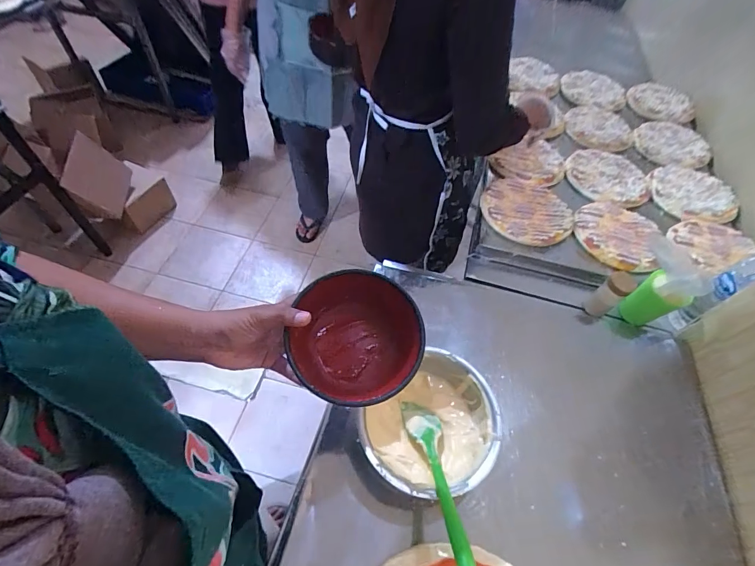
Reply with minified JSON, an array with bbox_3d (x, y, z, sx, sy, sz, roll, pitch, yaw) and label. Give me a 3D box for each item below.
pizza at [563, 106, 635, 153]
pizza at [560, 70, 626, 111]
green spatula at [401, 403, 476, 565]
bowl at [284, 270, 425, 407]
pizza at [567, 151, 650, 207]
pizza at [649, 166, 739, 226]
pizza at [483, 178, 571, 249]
[{"bbox_3d":[0.650,-0.455,1.112,0.214,0.023,0.183,-35,65,-25],"label":"pizza"},{"bbox_3d":[0.699,-0.625,1.225,0.204,0.015,0.213,16,55,7],"label":"pizza"},{"bbox_3d":[0.077,0.241,0.478,0.048,0.014,0.254,-3,23,-7],"label":"green spatula"},{"bbox_3d":[-0.023,0.063,0.420,0.142,0.086,0.130,2,55,-3],"label":"bowl"},{"bbox_3d":[0.596,-0.278,0.980,0.209,0.006,0.234,16,55,7],"label":"pizza"},{"bbox_3d":[0.798,-0.235,0.970,0.200,0.023,0.220,2,55,-3],"label":"pizza"},{"bbox_3d":[0.338,-0.165,0.863,0.197,0.022,0.201,27,57,13],"label":"pizza"}]

